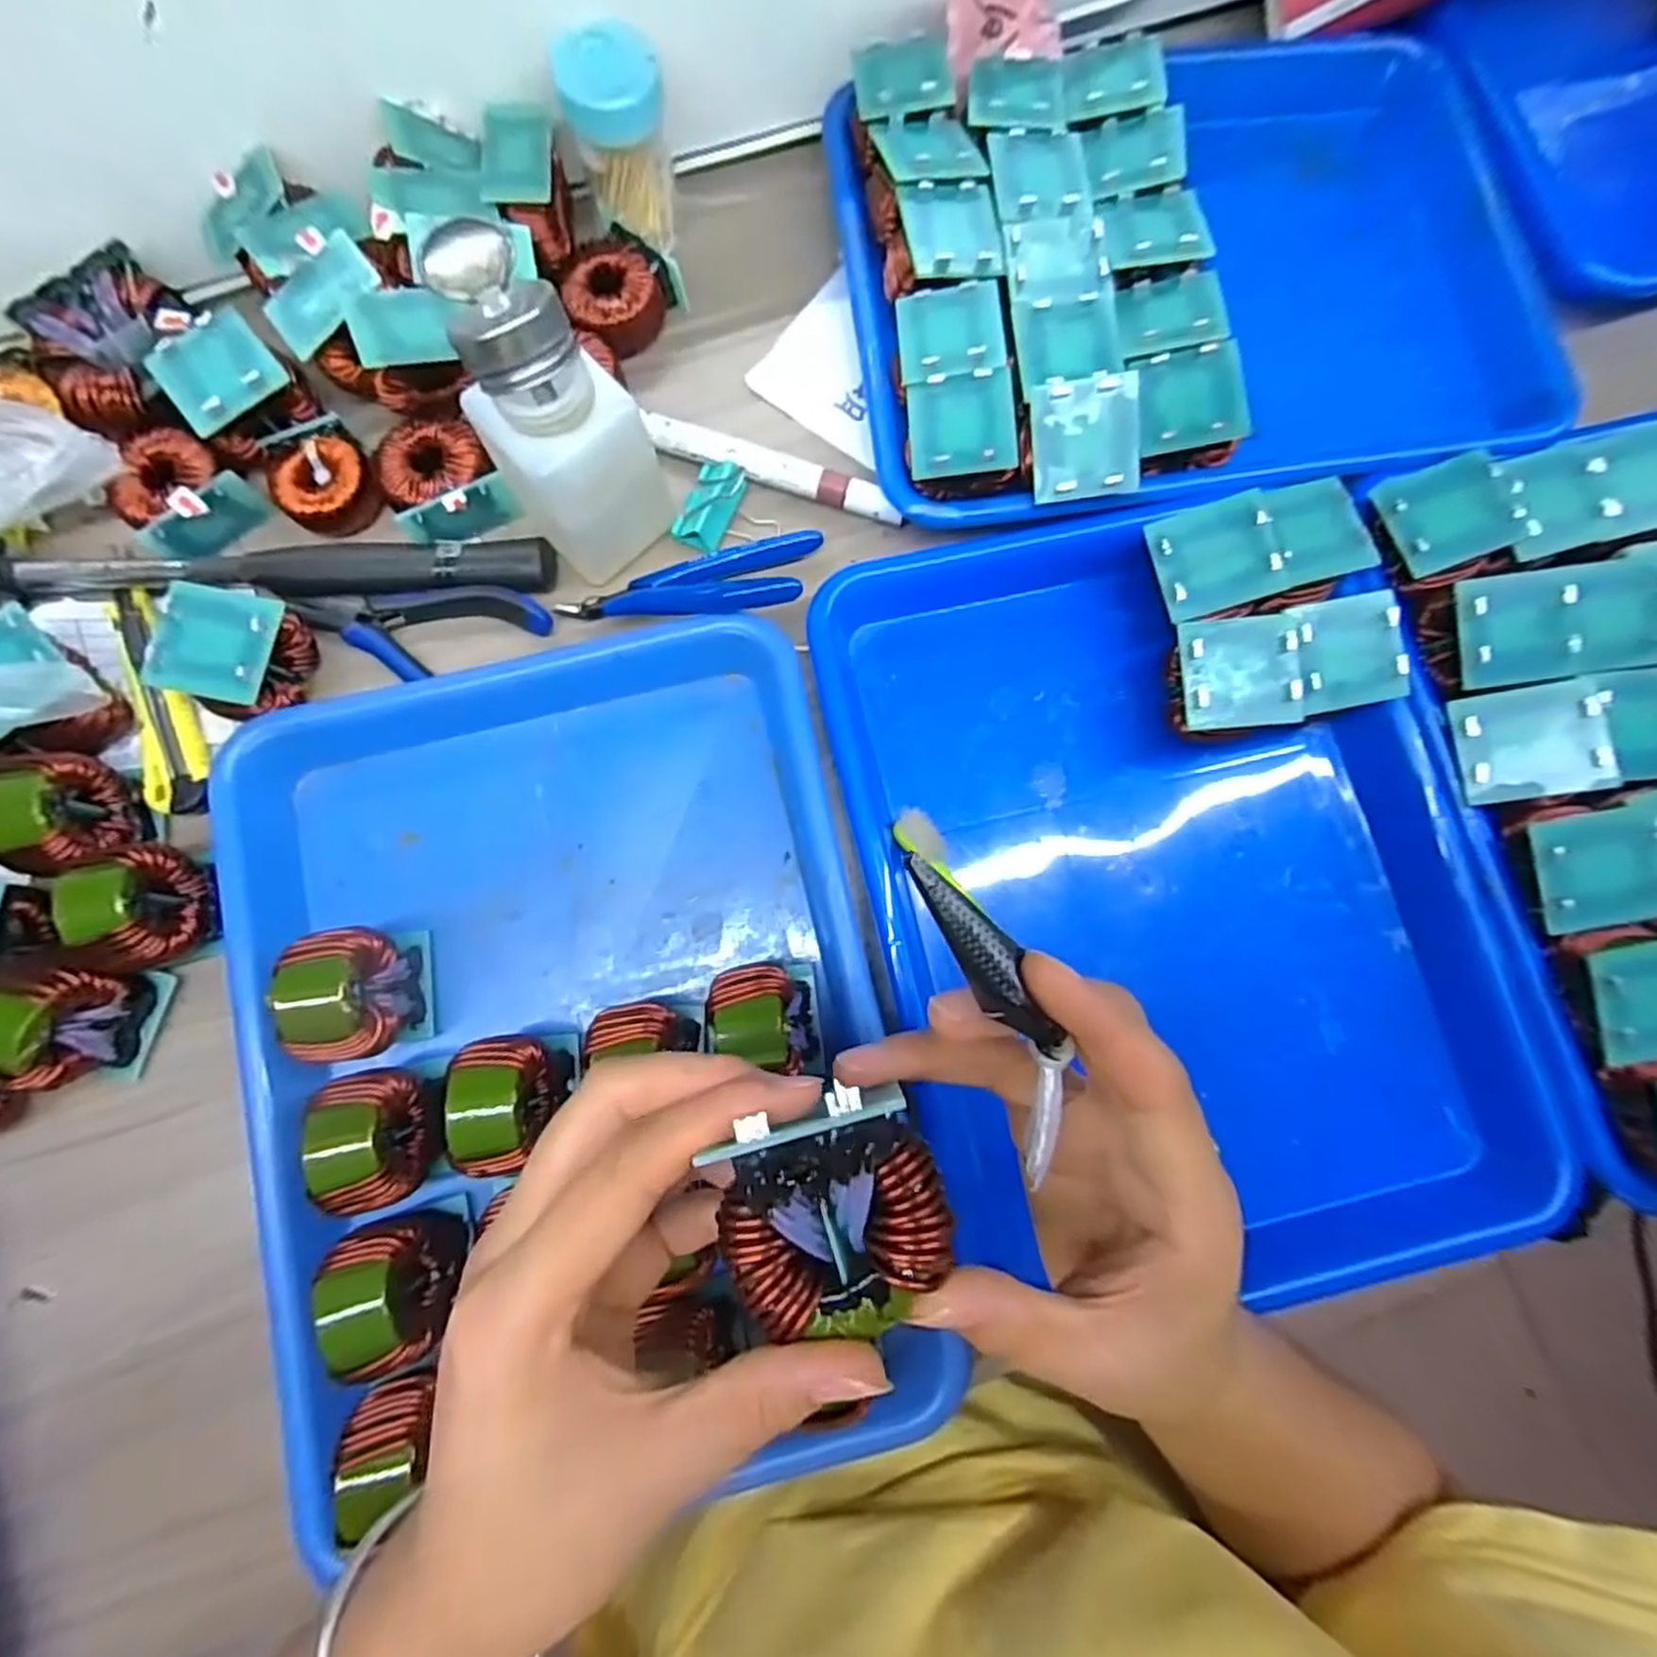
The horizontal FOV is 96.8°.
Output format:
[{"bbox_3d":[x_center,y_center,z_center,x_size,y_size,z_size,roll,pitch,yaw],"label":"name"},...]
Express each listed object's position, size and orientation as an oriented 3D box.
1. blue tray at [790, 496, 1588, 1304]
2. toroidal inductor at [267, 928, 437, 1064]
[{"bbox_3d":[0.146,0.027,0.324,0.269,0.039,0.335,-7,84,-3],"label":"blue tray"},{"bbox_3d":[-0.185,0.065,0.292,0.033,0.053,0.048,-8,84,-3],"label":"toroidal inductor"}]

